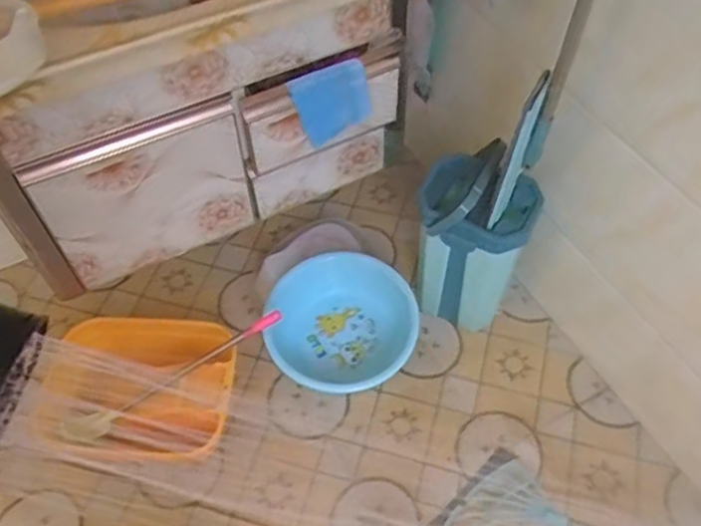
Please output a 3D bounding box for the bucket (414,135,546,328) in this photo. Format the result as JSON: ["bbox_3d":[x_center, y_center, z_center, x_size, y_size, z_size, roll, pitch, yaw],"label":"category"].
[{"bbox_3d":[0.259,-0.051,1.395,0.221,0.429,0.201,0,54,1],"label":"bucket"}]

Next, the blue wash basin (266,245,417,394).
[{"bbox_3d":[-0.019,0.142,1.497,0.348,0.177,0.311,17,57,13],"label":"blue wash basin"}]

